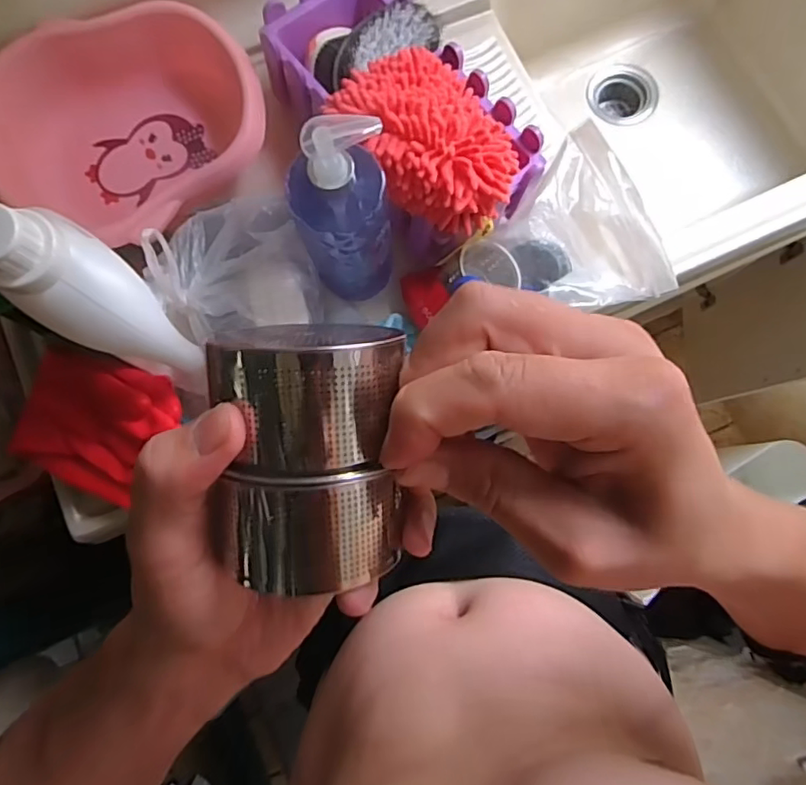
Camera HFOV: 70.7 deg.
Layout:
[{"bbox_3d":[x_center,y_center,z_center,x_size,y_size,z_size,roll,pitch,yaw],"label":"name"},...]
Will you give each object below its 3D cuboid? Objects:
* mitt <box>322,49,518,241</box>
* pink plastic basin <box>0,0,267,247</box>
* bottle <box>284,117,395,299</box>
[{"bbox_3d":[0.031,-0.241,0.535,0.154,0.087,0.181,-36,83,-4],"label":"mitt"},{"bbox_3d":[-0.297,-0.285,0.627,0.273,0.103,0.237,-44,83,-5],"label":"pink plastic basin"},{"bbox_3d":[-0.052,-0.159,0.509,0.085,0.224,0.077,-21,82,-2],"label":"bottle"}]

